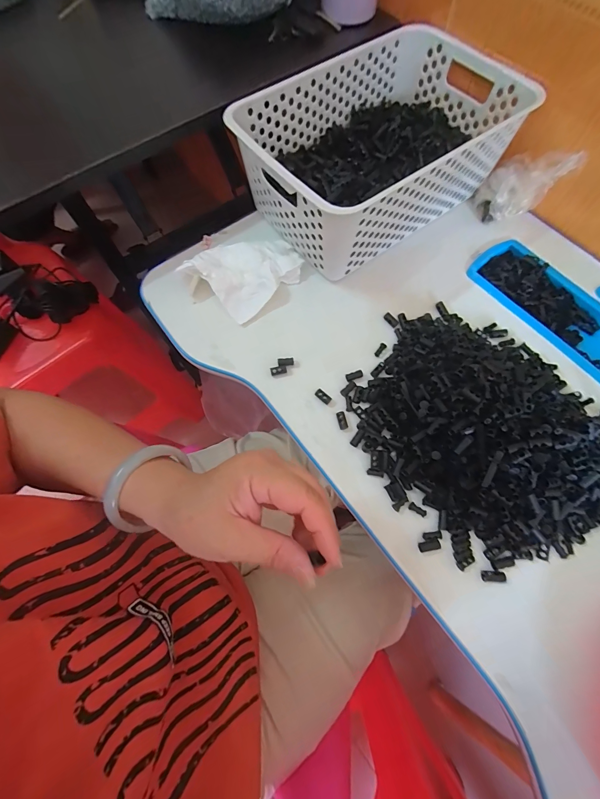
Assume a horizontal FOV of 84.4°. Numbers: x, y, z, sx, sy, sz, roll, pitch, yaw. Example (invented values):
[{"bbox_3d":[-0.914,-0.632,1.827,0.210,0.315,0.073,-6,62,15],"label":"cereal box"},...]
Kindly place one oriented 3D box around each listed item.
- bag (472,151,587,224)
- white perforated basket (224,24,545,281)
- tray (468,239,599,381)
[{"bbox_3d":[0.274,-0.273,0.413,0.082,0.091,0.068,14,71,7],"label":"bag"},{"bbox_3d":[0.099,-0.302,0.413,0.310,0.123,0.206,-36,72,-11],"label":"white perforated basket"},{"bbox_3d":[0.338,-0.080,0.388,0.101,0.020,0.296,-38,73,-12],"label":"tray"}]

